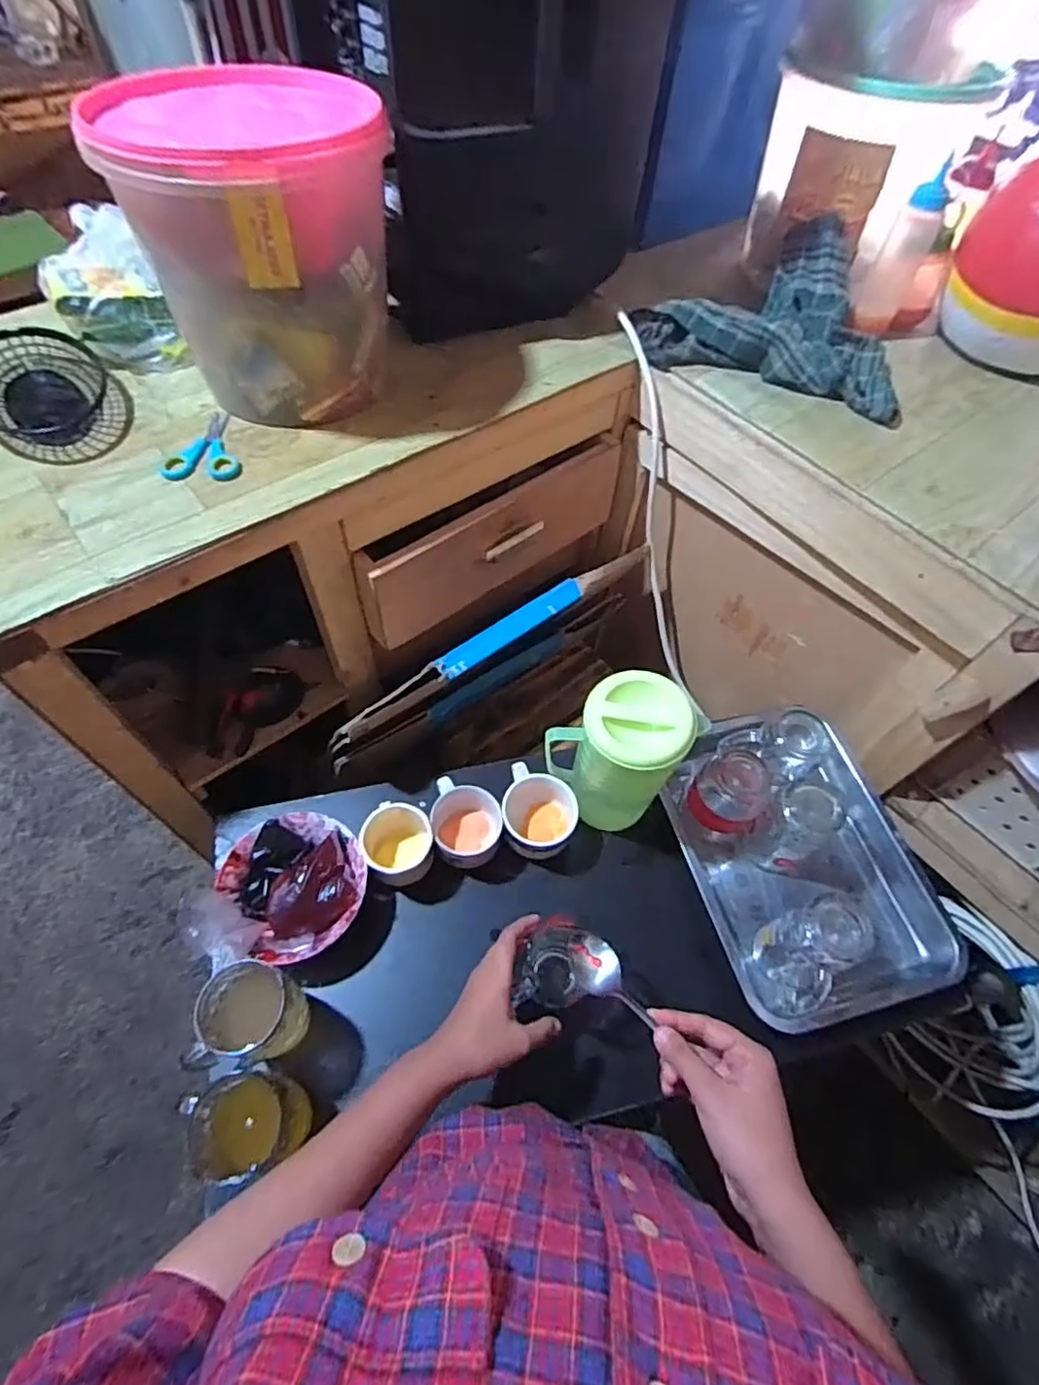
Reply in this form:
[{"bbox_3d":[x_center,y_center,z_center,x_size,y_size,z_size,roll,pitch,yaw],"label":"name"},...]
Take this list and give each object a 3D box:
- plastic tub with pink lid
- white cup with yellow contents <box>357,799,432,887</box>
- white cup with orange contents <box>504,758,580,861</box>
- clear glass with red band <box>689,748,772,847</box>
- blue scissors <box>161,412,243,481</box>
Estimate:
[{"bbox_3d":[-0.272,-0.460,0.642,0.226,0.236,0.262,-35,66,-21],"label":"plastic tub with pink lid"},{"bbox_3d":[-0.140,0.170,0.696,0.081,0.075,0.074,1,59,-2],"label":"white cup with yellow contents"},{"bbox_3d":[0.024,0.144,0.730,0.085,0.060,0.093,1,59,-2],"label":"white cup with orange contents"},{"bbox_3d":[0.250,0.130,0.745,0.080,0.123,0.079,-2,59,-4],"label":"clear glass with red band"},{"bbox_3d":[-0.332,-0.267,0.655,0.074,0.006,0.115,-4,59,-5],"label":"blue scissors"}]

